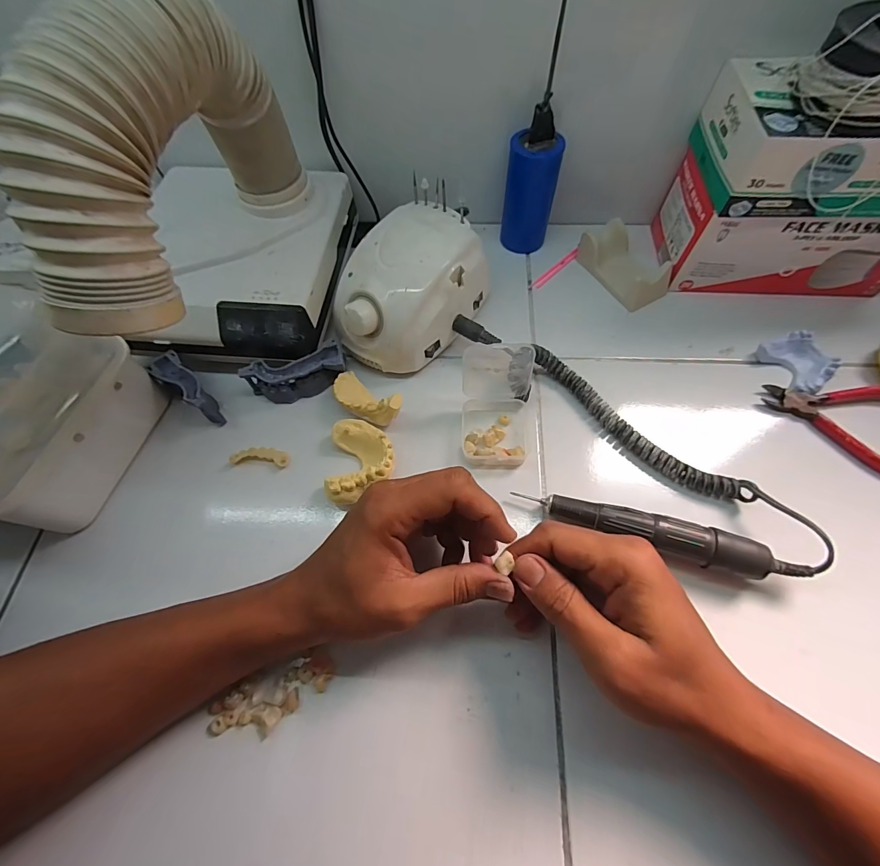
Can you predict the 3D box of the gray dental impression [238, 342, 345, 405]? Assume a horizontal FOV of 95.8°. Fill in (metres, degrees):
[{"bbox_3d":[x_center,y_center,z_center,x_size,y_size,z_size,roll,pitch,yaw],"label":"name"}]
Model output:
[{"bbox_3d":[-0.127,-0.051,0.357,0.088,0.031,0.028,-14,64,-4],"label":"gray dental impression"}]

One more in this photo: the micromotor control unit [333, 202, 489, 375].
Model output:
[{"bbox_3d":[-0.029,-0.127,0.365,0.098,0.082,0.141,34,70,17],"label":"micromotor control unit"}]

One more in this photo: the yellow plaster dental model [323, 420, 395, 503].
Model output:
[{"bbox_3d":[-0.063,0.023,0.322,0.050,0.027,0.071,-4,64,0],"label":"yellow plaster dental model"}]

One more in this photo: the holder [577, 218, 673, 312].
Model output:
[{"bbox_3d":[0.186,-0.172,0.407,0.058,0.031,0.090,-30,67,-12],"label":"holder"}]

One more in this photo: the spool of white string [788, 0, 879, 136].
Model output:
[{"bbox_3d":[0.290,-0.239,0.266,0.090,0.049,0.074,33,70,16],"label":"spool of white string"}]

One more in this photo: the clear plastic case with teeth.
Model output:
[{"bbox_3d":[0.049,-0.025,0.340,0.058,0.032,0.102,2,64,3],"label":"clear plastic case with teeth"}]

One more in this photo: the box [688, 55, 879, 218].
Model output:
[{"bbox_3d":[0.331,-0.234,0.315,0.206,0.061,0.115,0,64,2],"label":"box"}]

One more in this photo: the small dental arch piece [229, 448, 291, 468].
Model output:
[{"bbox_3d":[-0.152,0.019,0.337,0.047,0.011,0.014,2,64,3],"label":"small dental arch piece"}]

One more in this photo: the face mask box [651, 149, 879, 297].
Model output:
[{"bbox_3d":[0.330,-0.195,0.378,0.205,0.078,0.094,5,64,5],"label":"face mask box"}]

